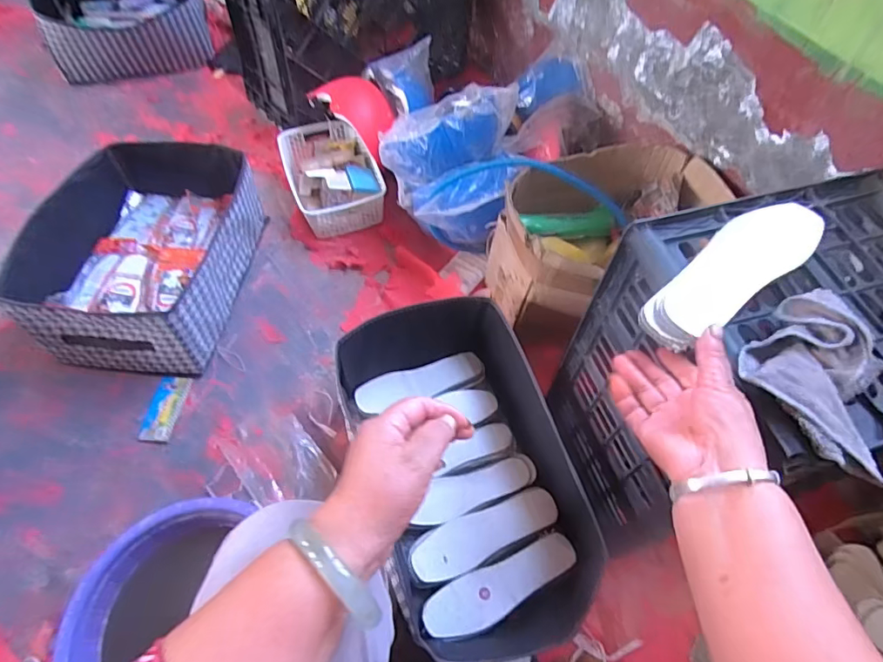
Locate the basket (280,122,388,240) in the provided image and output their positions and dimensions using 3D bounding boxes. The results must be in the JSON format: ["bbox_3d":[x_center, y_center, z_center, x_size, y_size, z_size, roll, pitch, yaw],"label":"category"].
[{"bbox_3d":[-0.261,-0.372,1.190,0.200,0.092,0.313,-16,59,-13],"label":"basket"}]

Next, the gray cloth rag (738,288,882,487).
[{"bbox_3d":[0.314,0.034,0.413,0.110,0.045,0.133,31,60,17],"label":"gray cloth rag"}]

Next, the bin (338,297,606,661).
[{"bbox_3d":[0.034,0.202,0.759,0.264,0.163,0.489,-15,59,-13],"label":"bin"}]

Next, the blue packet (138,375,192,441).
[{"bbox_3d":[-0.494,0.137,0.898,0.055,0.005,0.125,4,56,0],"label":"blue packet"}]

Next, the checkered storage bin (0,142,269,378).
[{"bbox_3d":[-0.563,-0.154,0.985,0.325,0.186,0.444,4,56,0],"label":"checkered storage bin"}]

